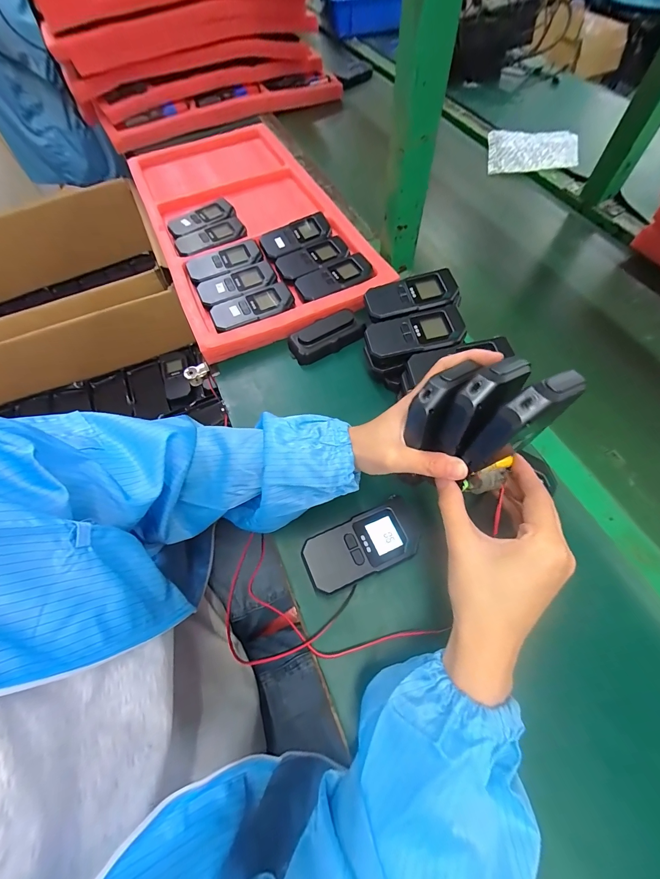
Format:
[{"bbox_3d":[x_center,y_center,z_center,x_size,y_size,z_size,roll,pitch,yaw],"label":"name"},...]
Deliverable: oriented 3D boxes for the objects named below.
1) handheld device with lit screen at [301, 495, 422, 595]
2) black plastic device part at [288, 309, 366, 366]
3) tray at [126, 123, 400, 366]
[{"bbox_3d":[0.034,0.105,0.326,0.116,0.029,0.056,-27,65,-10],"label":"handheld device with lit screen"},{"bbox_3d":[-0.006,-0.143,0.456,0.101,0.024,0.045,-28,65,-11],"label":"black plastic device part"},{"bbox_3d":[-0.148,-0.401,0.595,0.318,0.043,0.592,-24,64,-9],"label":"tray"}]

